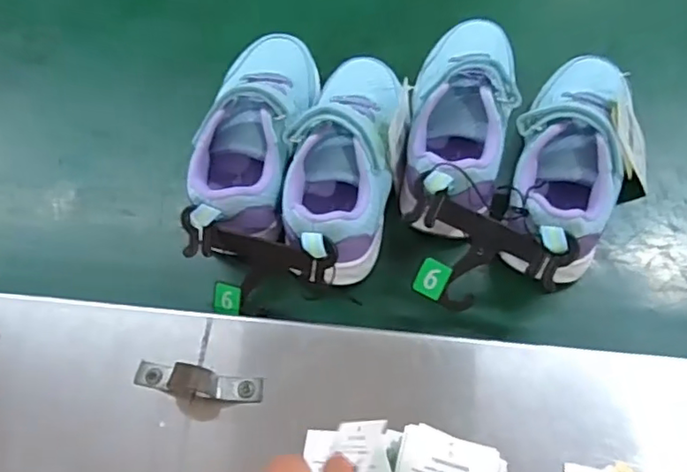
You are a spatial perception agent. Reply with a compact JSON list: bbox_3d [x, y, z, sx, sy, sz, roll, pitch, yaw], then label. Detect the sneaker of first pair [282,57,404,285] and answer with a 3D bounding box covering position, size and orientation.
[{"bbox_3d":[-0.001,-0.057,0.413,0.069,0.067,0.173,7,62,7],"label":"sneaker of first pair"}]

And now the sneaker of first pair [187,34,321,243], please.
[{"bbox_3d":[-0.056,-0.076,0.431,0.083,0.077,0.183,8,62,7],"label":"sneaker of first pair"}]

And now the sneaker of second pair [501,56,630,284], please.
[{"bbox_3d":[0.154,-0.057,0.410,0.065,0.076,0.173,15,64,7],"label":"sneaker of second pair"}]

